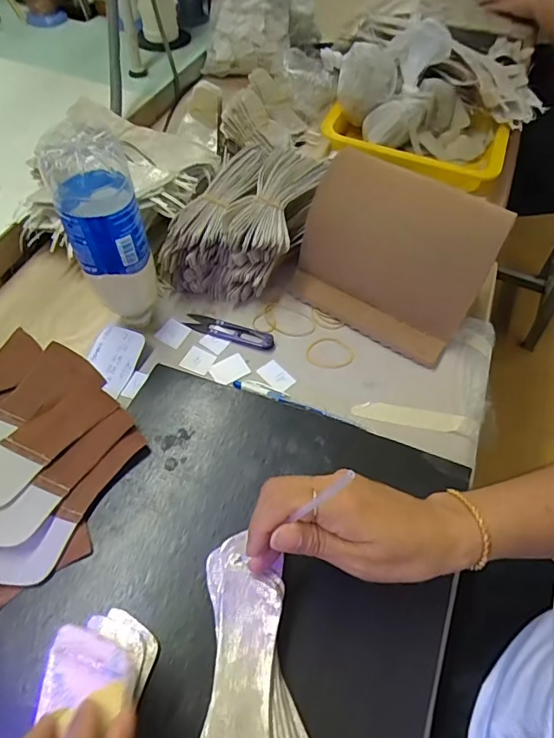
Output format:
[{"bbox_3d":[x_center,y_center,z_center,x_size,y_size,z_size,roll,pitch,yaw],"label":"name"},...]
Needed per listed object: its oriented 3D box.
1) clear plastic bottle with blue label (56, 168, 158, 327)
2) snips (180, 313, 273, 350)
[{"bbox_3d":[-0.145,-0.104,0.445,0.058,0.187,0.052,-4,57,-5],"label":"clear plastic bottle with blue label"},{"bbox_3d":[-0.051,-0.041,0.518,0.100,0.007,0.022,19,58,10],"label":"snips"}]

